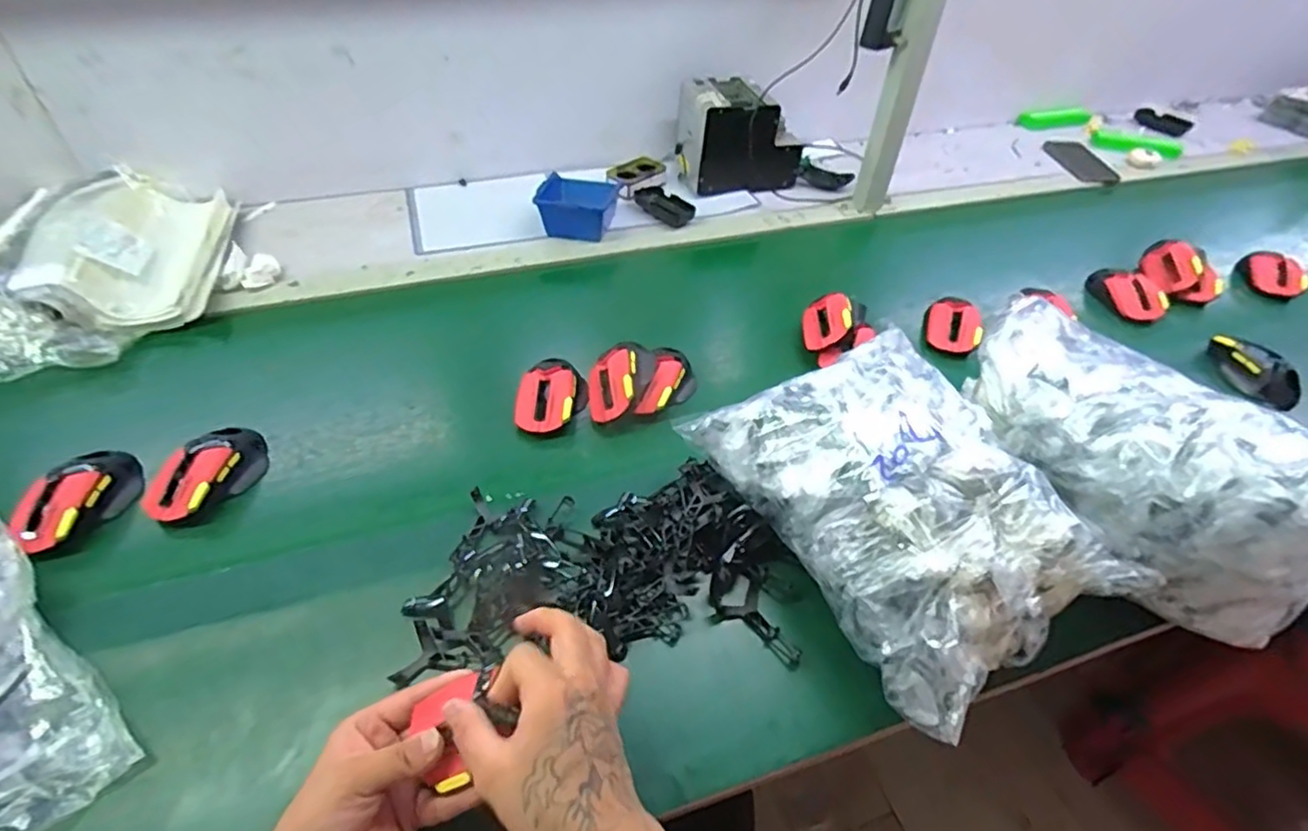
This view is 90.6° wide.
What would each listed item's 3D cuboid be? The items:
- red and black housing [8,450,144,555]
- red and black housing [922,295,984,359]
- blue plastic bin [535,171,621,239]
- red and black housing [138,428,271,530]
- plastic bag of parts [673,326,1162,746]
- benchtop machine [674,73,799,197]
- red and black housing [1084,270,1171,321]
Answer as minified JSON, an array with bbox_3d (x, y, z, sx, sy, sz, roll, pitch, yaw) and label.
[{"bbox_3d":[-0.525,0.075,0.590,0.064,0.041,0.109,18,48,14],"label":"red and black housing"},{"bbox_3d":[0.396,-0.114,0.860,0.070,0.038,0.084,4,66,15],"label":"red and black housing"},{"bbox_3d":[-0.117,-0.329,1.008,0.105,0.068,0.138,9,46,6],"label":"blue plastic bin"},{"bbox_3d":[-0.431,0.054,0.627,0.063,0.046,0.118,19,48,15],"label":"red and black housing"},{"bbox_3d":[0.207,0.064,0.557,0.202,0.112,0.318,-23,51,-23],"label":"plastic bag of parts"},{"bbox_3d":[0.142,-0.476,1.100,0.183,0.153,0.132,-16,49,-17],"label":"benchtop machine"},{"bbox_3d":[0.675,-0.170,0.926,0.057,0.048,0.104,-19,50,-20],"label":"red and black housing"}]

